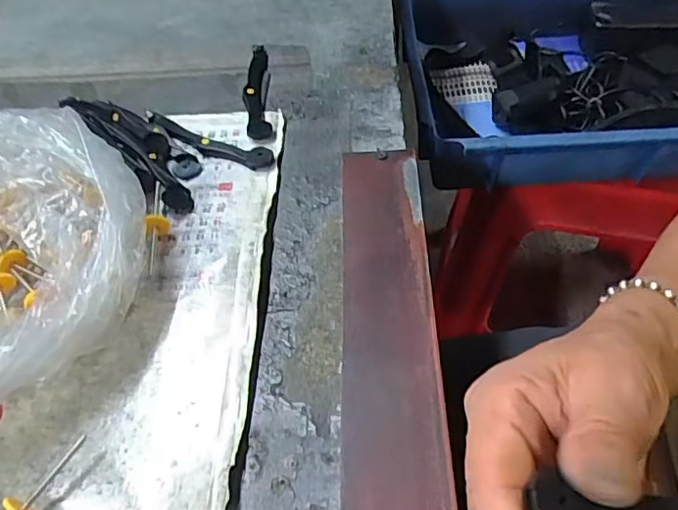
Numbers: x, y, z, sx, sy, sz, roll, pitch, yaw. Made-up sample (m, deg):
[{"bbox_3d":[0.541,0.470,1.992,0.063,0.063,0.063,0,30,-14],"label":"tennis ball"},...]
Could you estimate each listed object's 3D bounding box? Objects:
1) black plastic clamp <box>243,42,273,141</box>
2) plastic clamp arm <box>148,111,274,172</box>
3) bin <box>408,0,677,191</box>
[{"bbox_3d":[-0.062,-0.122,0.418,0.018,0.009,0.112,-8,52,-2],"label":"black plastic clamp"},{"bbox_3d":[-0.092,-0.078,0.388,0.106,0.008,0.018,19,56,18],"label":"plastic clamp arm"},{"bbox_3d":[0.293,-0.200,0.611,0.410,0.080,0.274,-3,52,1],"label":"bin"}]

